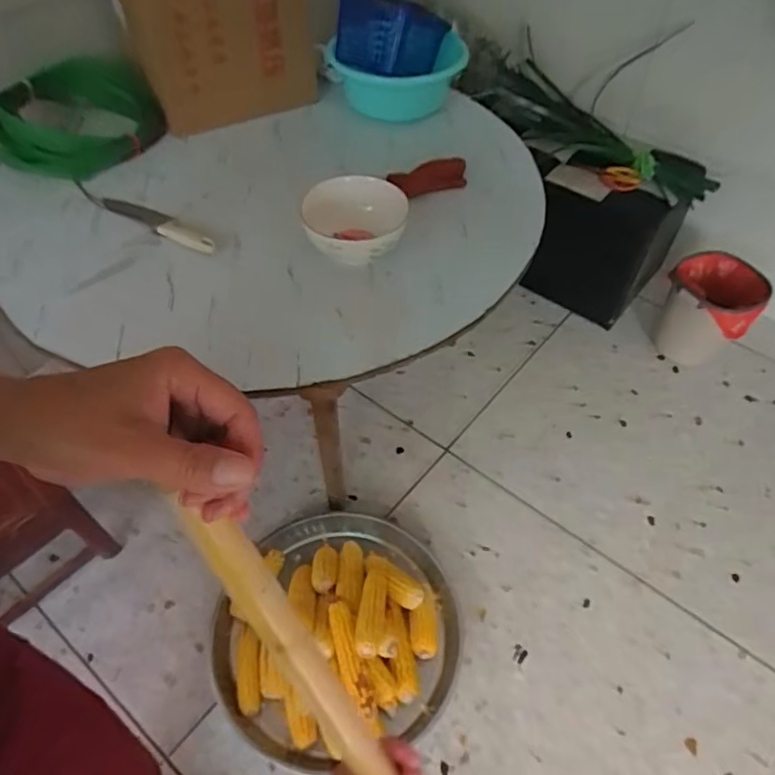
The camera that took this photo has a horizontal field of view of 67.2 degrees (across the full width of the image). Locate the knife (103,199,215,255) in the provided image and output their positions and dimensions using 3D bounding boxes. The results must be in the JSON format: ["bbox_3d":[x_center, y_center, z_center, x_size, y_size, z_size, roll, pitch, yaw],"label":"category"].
[{"bbox_3d":[-0.431,-0.307,1.085,0.285,0.025,0.044,30,57,20],"label":"knife"}]

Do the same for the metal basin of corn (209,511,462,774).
[{"bbox_3d":[-0.099,0.467,1.164,0.478,0.134,0.492,1,52,-1],"label":"metal basin of corn"}]

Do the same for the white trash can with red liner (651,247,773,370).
[{"bbox_3d":[0.878,-0.215,1.628,0.223,0.246,0.238,1,52,-1],"label":"white trash can with red liner"}]

